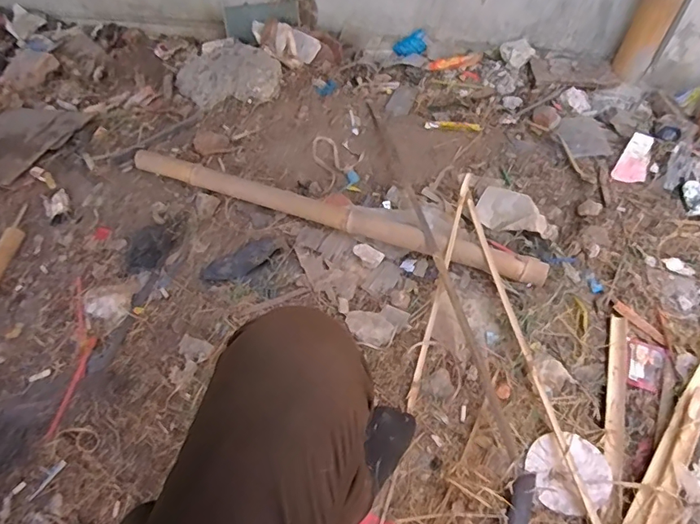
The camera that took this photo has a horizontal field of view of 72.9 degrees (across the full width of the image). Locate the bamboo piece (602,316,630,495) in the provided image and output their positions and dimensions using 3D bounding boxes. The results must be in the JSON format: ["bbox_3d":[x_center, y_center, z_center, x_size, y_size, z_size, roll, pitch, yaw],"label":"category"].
[{"bbox_3d":[0.472,0.236,0.836,0.034,0.017,0.319,16,57,13],"label":"bamboo piece"}]

